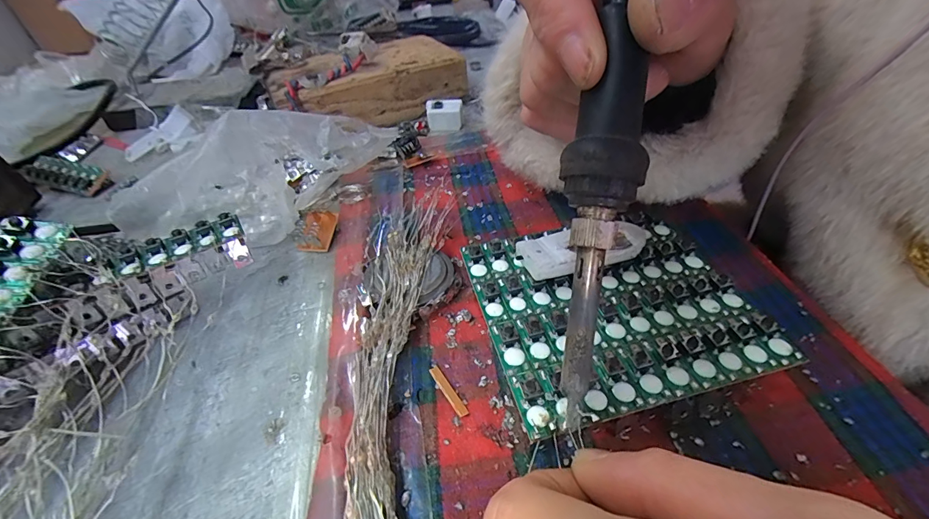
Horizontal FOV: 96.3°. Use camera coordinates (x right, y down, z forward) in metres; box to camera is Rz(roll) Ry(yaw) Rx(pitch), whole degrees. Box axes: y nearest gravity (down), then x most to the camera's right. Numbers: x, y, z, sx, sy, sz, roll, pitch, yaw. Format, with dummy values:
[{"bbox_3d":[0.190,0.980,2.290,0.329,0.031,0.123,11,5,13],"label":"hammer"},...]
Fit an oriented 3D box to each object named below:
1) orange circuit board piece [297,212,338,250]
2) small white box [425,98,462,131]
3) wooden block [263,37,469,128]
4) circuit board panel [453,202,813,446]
[{"bbox_3d":[-0.076,-0.015,0.217,0.015,0.010,0.022,16,79,-12],"label":"orange circuit board piece"},{"bbox_3d":[-0.015,-0.109,0.310,0.026,0.017,0.013,-2,43,2],"label":"small white box"},{"bbox_3d":[-0.078,-0.141,0.332,0.146,0.047,0.083,-26,47,-22],"label":"wooden block"},{"bbox_3d":[0.054,0.013,0.157,0.094,0.006,0.085,-14,44,-8],"label":"circuit board panel"}]

